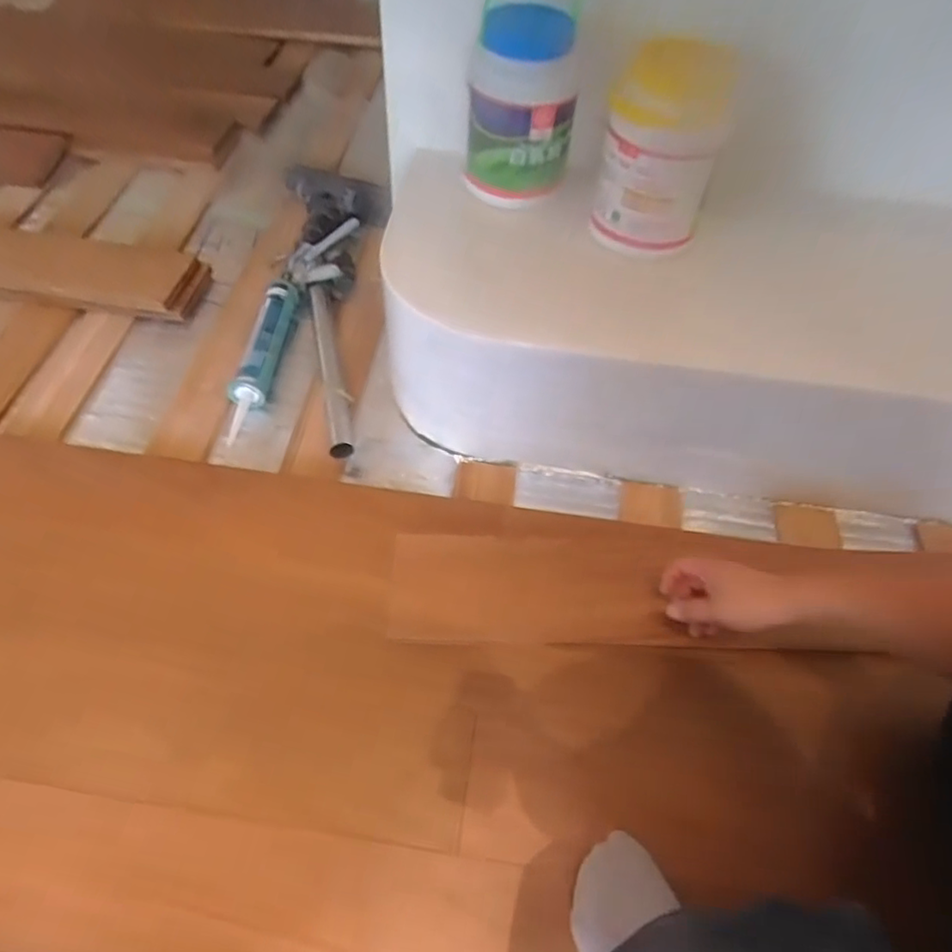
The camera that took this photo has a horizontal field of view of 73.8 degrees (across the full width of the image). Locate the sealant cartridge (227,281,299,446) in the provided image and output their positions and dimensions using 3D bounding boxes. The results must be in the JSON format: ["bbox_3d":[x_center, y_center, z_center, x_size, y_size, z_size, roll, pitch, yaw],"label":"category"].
[{"bbox_3d":[-0.333,-0.191,0.980,0.056,0.057,0.311,5,54,3],"label":"sealant cartridge"}]

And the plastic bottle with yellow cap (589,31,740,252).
[{"bbox_3d":[0.223,-0.393,0.757,0.137,0.214,0.126,12,56,5],"label":"plastic bottle with yellow cap"}]

